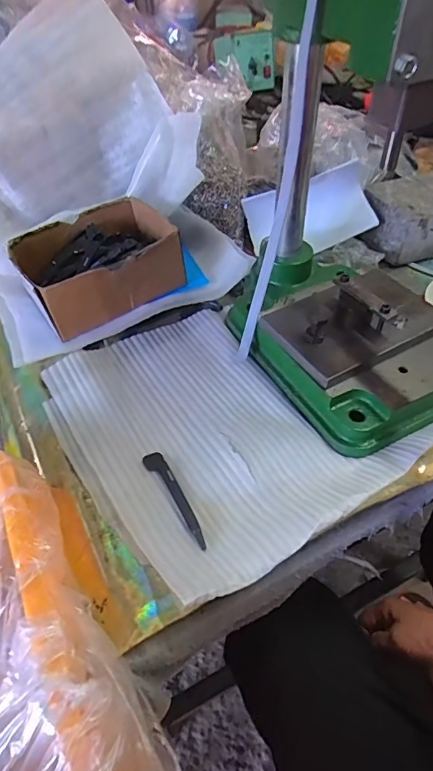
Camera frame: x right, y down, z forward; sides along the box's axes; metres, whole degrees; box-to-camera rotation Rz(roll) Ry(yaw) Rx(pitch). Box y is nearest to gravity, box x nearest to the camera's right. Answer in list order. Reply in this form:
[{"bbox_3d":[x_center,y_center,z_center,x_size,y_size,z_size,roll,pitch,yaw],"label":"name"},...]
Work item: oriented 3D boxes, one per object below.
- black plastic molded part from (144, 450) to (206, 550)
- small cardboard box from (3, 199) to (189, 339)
[{"bbox_3d":[-0.032,0.087,0.370,0.016,0.006,0.098,-24,51,-20],"label":"black plastic molded part"},{"bbox_3d":[-0.134,-0.137,0.531,0.154,0.077,0.130,-26,52,-22],"label":"small cardboard box"}]

